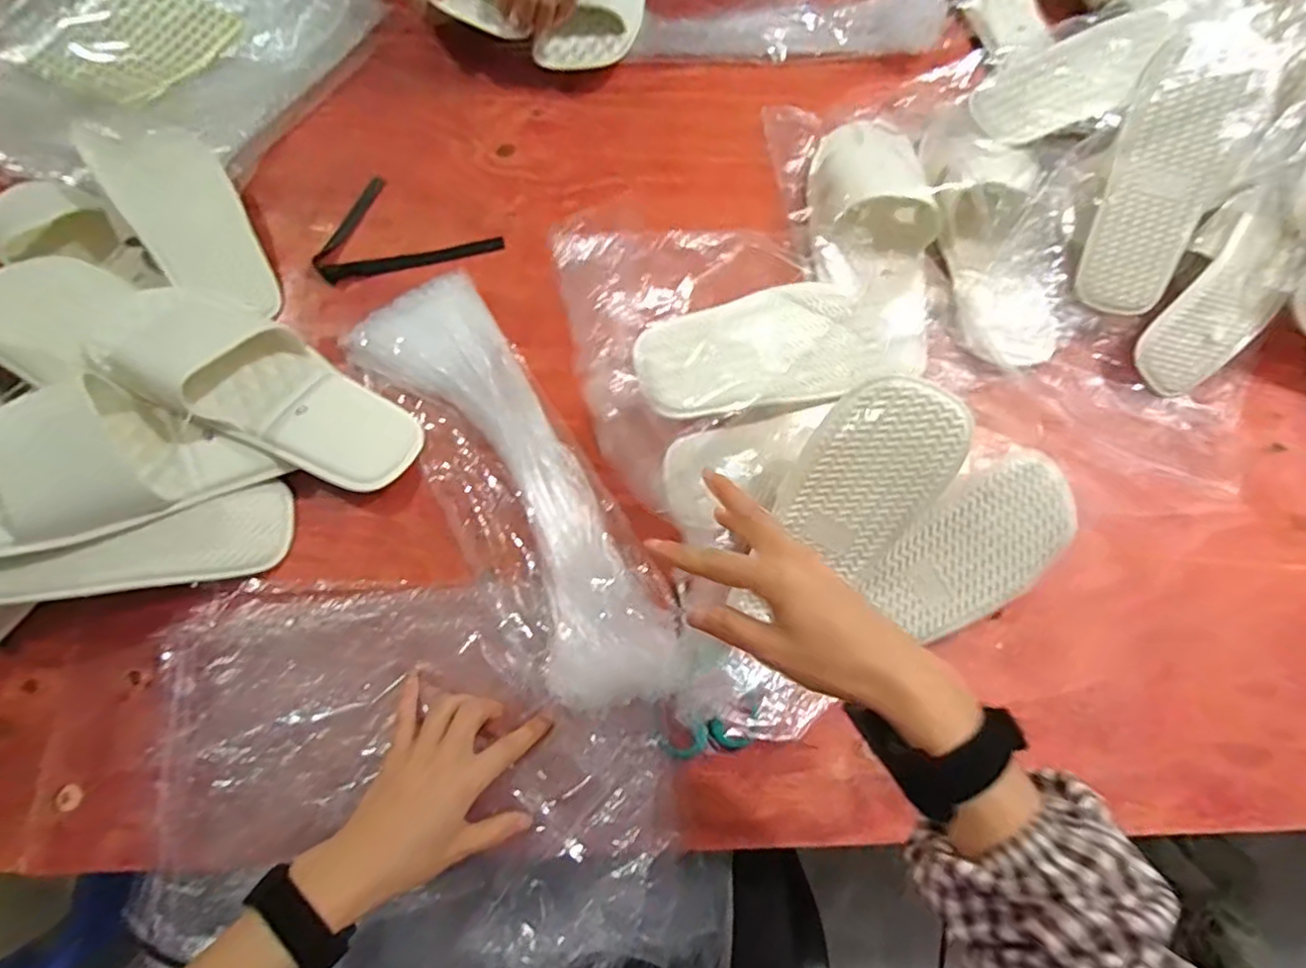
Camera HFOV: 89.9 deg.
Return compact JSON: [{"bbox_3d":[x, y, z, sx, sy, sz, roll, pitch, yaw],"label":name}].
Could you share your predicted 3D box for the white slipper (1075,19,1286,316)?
[{"bbox_3d":[0.450,-0.273,0.571,0.100,0.038,0.236,18,107,5],"label":"white slipper"}]

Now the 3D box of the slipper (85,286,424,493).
[{"bbox_3d":[-0.335,-0.087,0.559,0.271,0.082,0.101,24,73,7],"label":"slipper"}]

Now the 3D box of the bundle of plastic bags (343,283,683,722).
[{"bbox_3d":[-0.112,-0.005,0.549,0.126,0.053,0.423,-32,75,-10],"label":"bundle of plastic bags"}]

